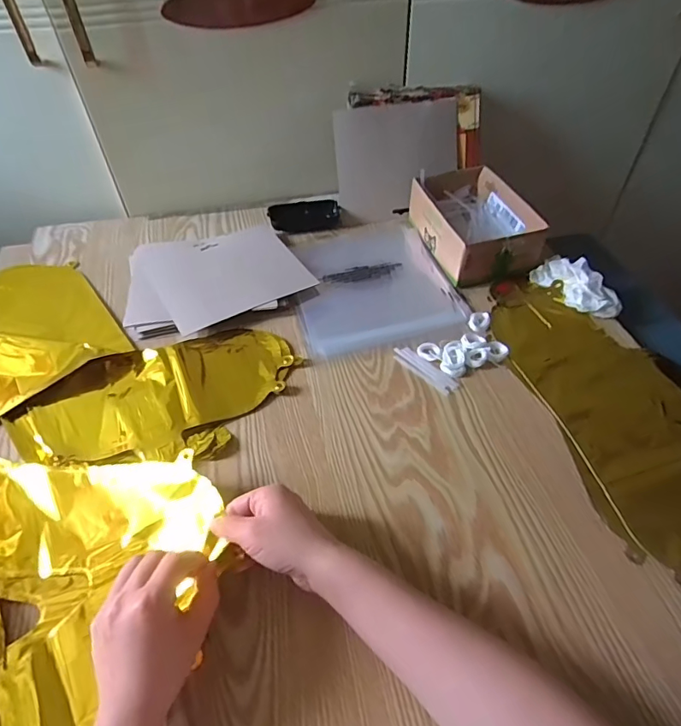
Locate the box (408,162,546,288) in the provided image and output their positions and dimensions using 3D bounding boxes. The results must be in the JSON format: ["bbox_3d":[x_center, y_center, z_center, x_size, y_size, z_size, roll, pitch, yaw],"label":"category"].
[{"bbox_3d":[0.195,-0.207,0.714,0.142,0.072,0.202,-12,49,-10],"label":"box"}]

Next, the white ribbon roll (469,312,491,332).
[{"bbox_3d":[0.174,-0.051,0.605,0.025,0.009,0.032,12,49,11],"label":"white ribbon roll"}]

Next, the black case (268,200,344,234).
[{"bbox_3d":[-0.056,-0.232,0.761,0.107,0.021,0.052,-11,49,-9],"label":"black case"}]

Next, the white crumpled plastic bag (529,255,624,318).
[{"bbox_3d":[0.308,-0.102,0.627,0.055,0.027,0.108,-23,52,-19],"label":"white crumpled plastic bag"}]

